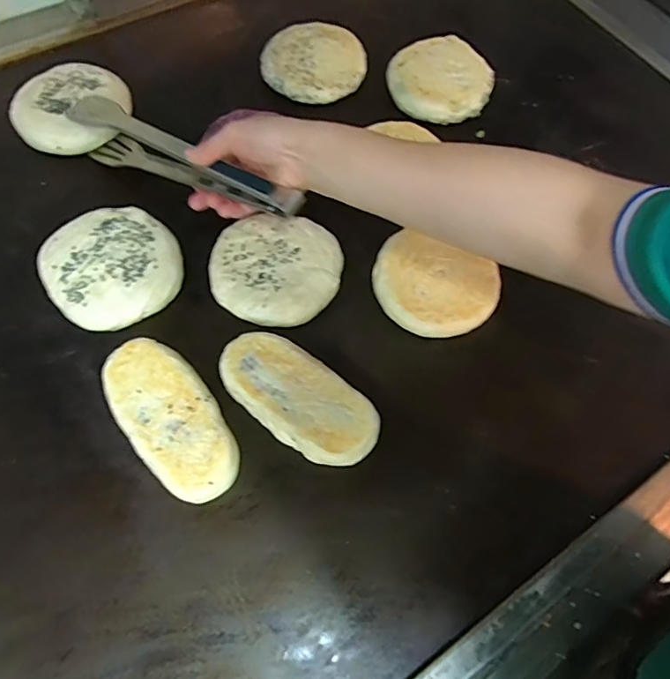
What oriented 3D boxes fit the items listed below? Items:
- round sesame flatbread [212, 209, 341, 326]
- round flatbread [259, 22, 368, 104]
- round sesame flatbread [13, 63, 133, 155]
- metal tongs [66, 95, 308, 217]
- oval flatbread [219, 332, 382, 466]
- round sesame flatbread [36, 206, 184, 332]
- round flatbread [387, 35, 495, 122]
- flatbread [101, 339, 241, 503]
[{"bbox_3d":[-0.056,-0.069,0.479,0.118,0.017,0.113,1,65,-3],"label":"round sesame flatbread"},{"bbox_3d":[-0.024,-0.331,0.603,0.121,0.011,0.115,0,68,0],"label":"round flatbread"},{"bbox_3d":[-0.285,-0.247,0.546,0.115,0.032,0.107,1,65,-3],"label":"round sesame flatbread"},{"bbox_3d":[-0.147,-0.169,0.484,0.270,0.056,0.031,28,66,22],"label":"metal tongs"},{"bbox_3d":[-0.030,0.049,0.428,0.141,0.024,0.068,37,68,13],"label":"oval flatbread"},{"bbox_3d":[-0.206,-0.068,0.472,0.116,0.021,0.116,1,65,-3],"label":"round sesame flatbread"},{"bbox_3d":[0.122,-0.306,0.596,0.116,0.016,0.118,-1,69,3],"label":"round flatbread"},{"bbox_3d":[-0.134,0.065,0.419,0.071,0.027,0.143,-34,72,-17],"label":"flatbread"}]

